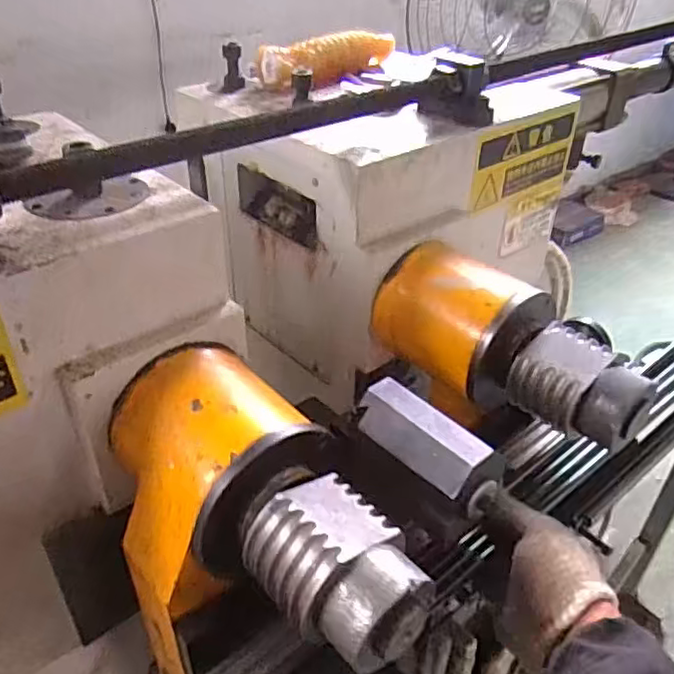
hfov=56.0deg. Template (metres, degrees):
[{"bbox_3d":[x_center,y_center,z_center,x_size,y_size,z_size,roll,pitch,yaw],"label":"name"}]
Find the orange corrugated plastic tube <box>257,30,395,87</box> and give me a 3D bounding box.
[{"bbox_3d":[-0.006,-0.365,0.829,0.040,0.049,0.233,29,44,32],"label":"orange corrugated plastic tube"}]

